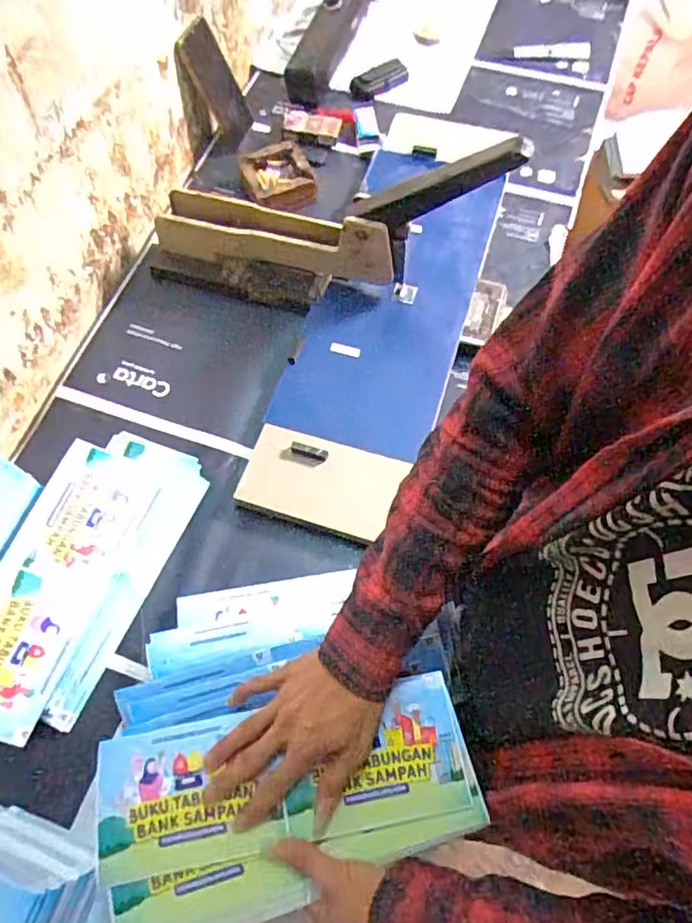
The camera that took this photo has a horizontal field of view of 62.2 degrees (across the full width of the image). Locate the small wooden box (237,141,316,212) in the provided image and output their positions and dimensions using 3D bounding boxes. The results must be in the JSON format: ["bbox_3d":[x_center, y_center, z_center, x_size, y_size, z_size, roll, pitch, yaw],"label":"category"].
[{"bbox_3d":[-0.105,-0.442,0.895,0.107,0.043,0.108,-23,67,-9],"label":"small wooden box"}]

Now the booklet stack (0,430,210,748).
[{"bbox_3d":[-0.295,0.122,0.634,0.153,0.030,0.338,30,66,-13],"label":"booklet stack"}]

